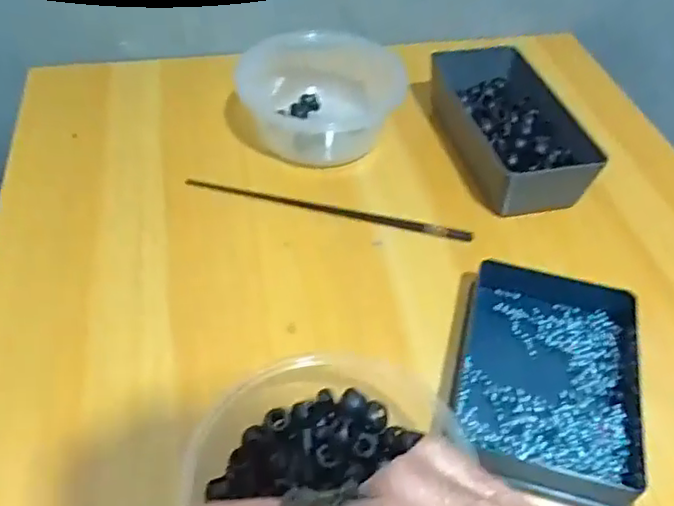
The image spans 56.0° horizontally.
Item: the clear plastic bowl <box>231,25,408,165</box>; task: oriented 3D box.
[{"bbox_3d":[-0.019,-0.146,0.572,0.125,0.063,0.123,2,48,-2],"label":"clear plastic bowl"}]

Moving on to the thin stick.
[{"bbox_3d":[-0.009,-0.036,0.505,0.233,0.006,0.011,12,49,8],"label":"thin stick"}]

